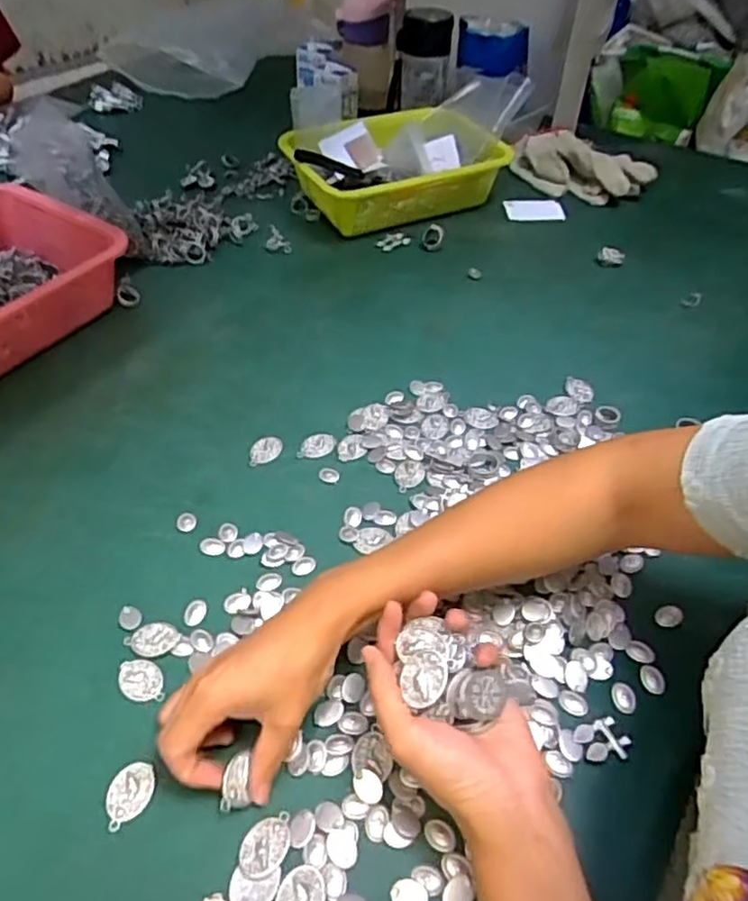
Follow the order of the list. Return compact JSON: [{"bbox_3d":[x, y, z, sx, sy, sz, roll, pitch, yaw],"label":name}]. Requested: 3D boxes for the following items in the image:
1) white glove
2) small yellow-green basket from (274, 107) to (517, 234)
[{"bbox_3d":[0.286,-0.397,0.938,0.119,0.043,0.172,-25,53,-24],"label":"white glove"},{"bbox_3d":[0.021,-0.369,0.882,0.257,0.082,0.206,-19,49,-19],"label":"small yellow-green basket"}]

